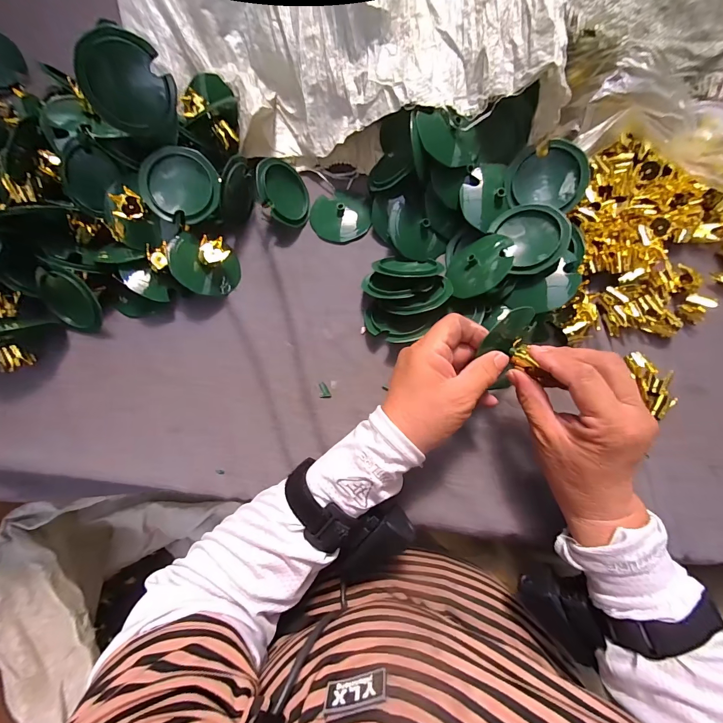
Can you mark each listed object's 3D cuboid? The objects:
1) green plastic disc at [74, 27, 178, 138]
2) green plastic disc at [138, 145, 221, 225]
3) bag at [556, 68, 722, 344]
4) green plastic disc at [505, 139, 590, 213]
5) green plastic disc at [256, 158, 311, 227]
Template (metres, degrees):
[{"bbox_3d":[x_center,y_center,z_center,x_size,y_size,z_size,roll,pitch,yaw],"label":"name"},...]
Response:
[{"bbox_3d":[-0.207,-0.248,0.312,0.073,0.073,0.011,-11,35,-34],"label":"green plastic disc"},{"bbox_3d":[-0.188,-0.183,0.360,0.073,0.010,0.071,-1,97,-13],"label":"green plastic disc"},{"bbox_3d":[0.368,-0.161,0.357,0.321,0.107,0.230,-7,72,-2],"label":"bag"},{"bbox_3d":[0.190,-0.190,0.355,0.075,0.015,0.065,10,95,15],"label":"green plastic disc"},{"bbox_3d":[-0.087,-0.197,0.405,0.068,0.007,0.074,14,70,-46],"label":"green plastic disc"}]

